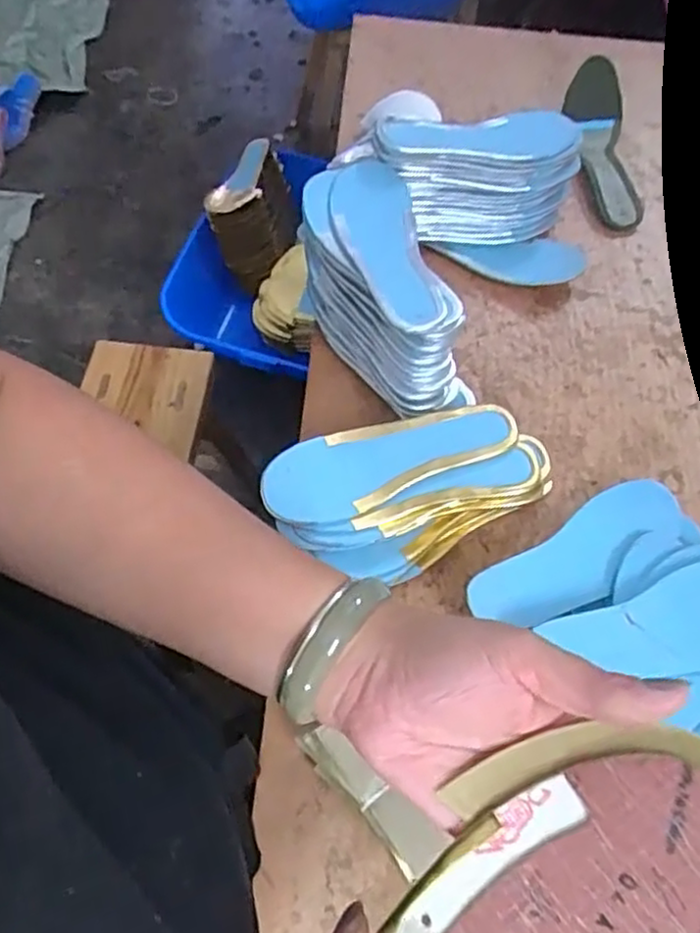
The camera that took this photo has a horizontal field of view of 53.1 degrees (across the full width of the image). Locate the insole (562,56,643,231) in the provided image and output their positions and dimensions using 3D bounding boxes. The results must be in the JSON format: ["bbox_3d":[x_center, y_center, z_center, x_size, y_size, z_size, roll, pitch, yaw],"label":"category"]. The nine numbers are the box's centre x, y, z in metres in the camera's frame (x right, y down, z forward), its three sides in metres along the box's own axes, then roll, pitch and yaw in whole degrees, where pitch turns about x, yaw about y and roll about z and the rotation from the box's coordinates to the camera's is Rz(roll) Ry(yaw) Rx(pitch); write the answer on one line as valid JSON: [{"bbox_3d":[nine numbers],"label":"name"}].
[{"bbox_3d":[0.337,-0.433,0.935,0.088,0.063,0.258,-1,63,-4],"label":"insole"}]

